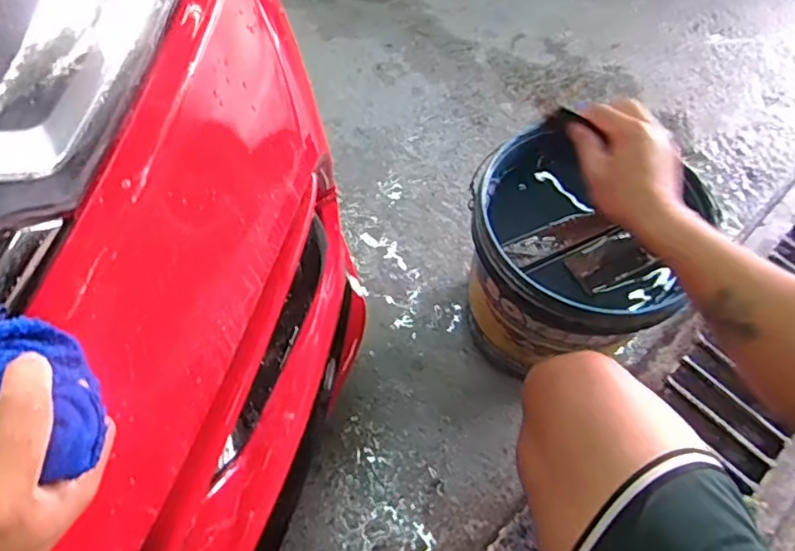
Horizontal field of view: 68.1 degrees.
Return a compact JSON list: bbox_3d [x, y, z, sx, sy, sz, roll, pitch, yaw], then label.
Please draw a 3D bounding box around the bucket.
[{"bbox_3d":[0.240,-0.013,0.885,0.277,0.309,0.282,0,59,-1],"label":"bucket"}]

